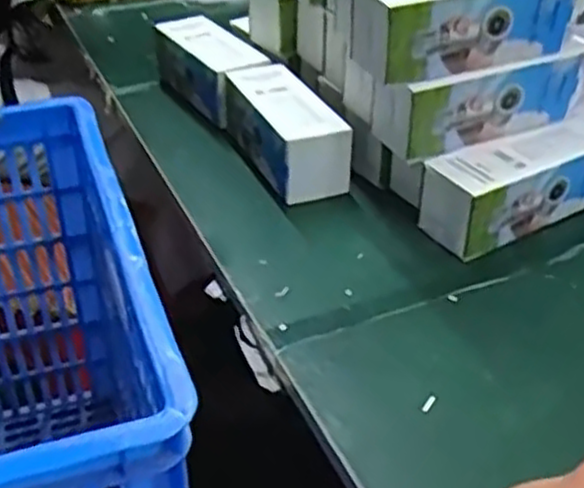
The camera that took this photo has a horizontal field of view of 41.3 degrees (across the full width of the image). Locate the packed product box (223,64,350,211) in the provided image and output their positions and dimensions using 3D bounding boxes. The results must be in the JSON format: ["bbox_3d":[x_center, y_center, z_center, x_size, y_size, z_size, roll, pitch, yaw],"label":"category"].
[{"bbox_3d":[-0.010,-0.124,0.822,0.083,0.085,0.201,-11,36,-16],"label":"packed product box"}]

